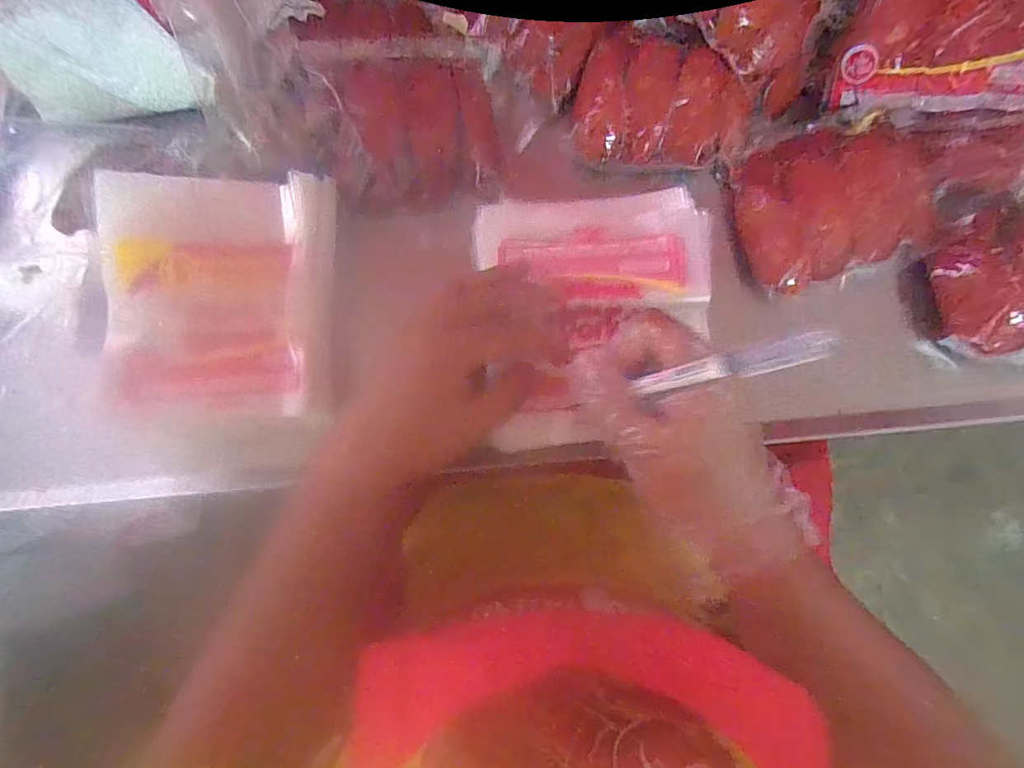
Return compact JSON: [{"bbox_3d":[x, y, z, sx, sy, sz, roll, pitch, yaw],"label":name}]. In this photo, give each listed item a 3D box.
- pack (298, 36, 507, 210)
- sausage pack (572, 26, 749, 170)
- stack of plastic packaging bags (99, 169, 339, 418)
[{"bbox_3d":[-0.078,-0.200,0.367,0.134,0.032,0.132,-3,84,5],"label":"pack"},{"bbox_3d":[0.112,-0.209,0.358,0.123,0.030,0.087,9,85,6],"label":"sausage pack"},{"bbox_3d":[-0.214,-0.067,0.353,0.160,0.043,0.174,0,84,5],"label":"stack of plastic packaging bags"}]

